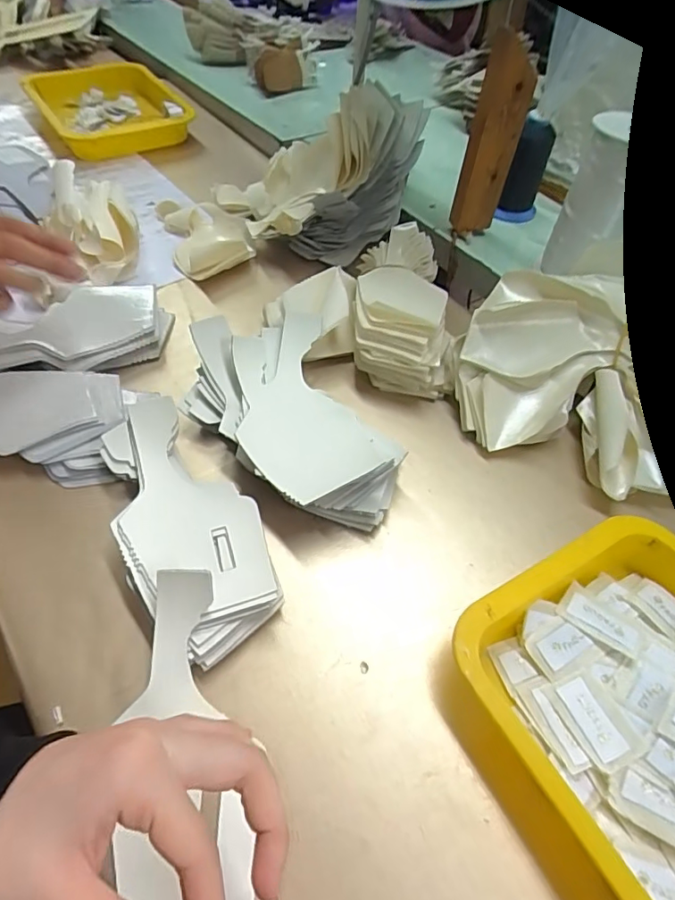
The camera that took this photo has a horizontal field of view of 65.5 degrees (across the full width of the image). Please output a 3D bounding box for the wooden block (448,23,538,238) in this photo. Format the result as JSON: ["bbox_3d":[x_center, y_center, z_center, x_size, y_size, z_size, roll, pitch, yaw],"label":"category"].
[{"bbox_3d":[0.162,-0.321,0.549,0.052,0.185,0.035,1,52,-5],"label":"wooden block"}]

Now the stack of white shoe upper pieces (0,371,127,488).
[{"bbox_3d":[-0.283,-0.026,0.447,0.201,0.036,0.106,3,52,-3],"label":"stack of white shoe upper pieces"}]

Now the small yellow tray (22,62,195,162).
[{"bbox_3d":[-0.349,-0.525,0.804,0.188,0.042,0.253,-27,59,-24],"label":"small yellow tray"}]

